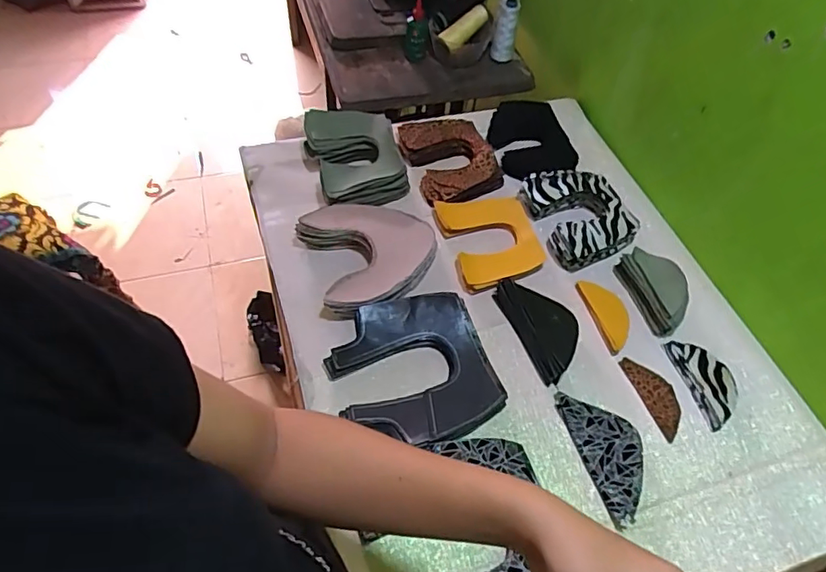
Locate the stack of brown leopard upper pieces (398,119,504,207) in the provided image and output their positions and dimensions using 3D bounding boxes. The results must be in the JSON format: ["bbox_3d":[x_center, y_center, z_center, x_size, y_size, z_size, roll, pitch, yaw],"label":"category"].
[{"bbox_3d":[0.057,-0.205,0.864,0.135,0.036,0.170,-18,58,-17],"label":"stack of brown leopard upper pieces"}]

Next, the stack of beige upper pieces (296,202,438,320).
[{"bbox_3d":[-0.056,-0.047,0.729,0.179,0.049,0.172,-22,59,-19],"label":"stack of beige upper pieces"}]

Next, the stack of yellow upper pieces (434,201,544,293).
[{"bbox_3d":[0.109,-0.066,0.768,0.129,0.025,0.153,-10,56,-12],"label":"stack of yellow upper pieces"}]

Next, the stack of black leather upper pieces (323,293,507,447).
[{"bbox_3d":[-0.001,0.098,0.631,0.182,0.033,0.185,-18,58,-17],"label":"stack of black leather upper pieces"}]

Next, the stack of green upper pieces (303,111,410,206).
[{"bbox_3d":[-0.087,-0.195,0.816,0.137,0.053,0.170,-10,56,-12],"label":"stack of green upper pieces"}]

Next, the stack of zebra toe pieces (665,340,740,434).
[{"bbox_3d":[0.367,0.116,0.661,0.060,0.012,0.112,-9,56,-11],"label":"stack of zebra toe pieces"}]

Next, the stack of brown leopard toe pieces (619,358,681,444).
[{"bbox_3d":[0.299,0.134,0.657,0.044,0.006,0.106,-13,57,-14],"label":"stack of brown leopard toe pieces"}]

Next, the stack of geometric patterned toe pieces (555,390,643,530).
[{"bbox_3d":[0.224,0.186,0.603,0.073,0.015,0.147,-11,56,-12],"label":"stack of geometric patterned toe pieces"}]

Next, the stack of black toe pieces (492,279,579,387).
[{"bbox_3d":[0.166,0.046,0.692,0.071,0.022,0.146,-20,58,-18],"label":"stack of black toe pieces"}]

